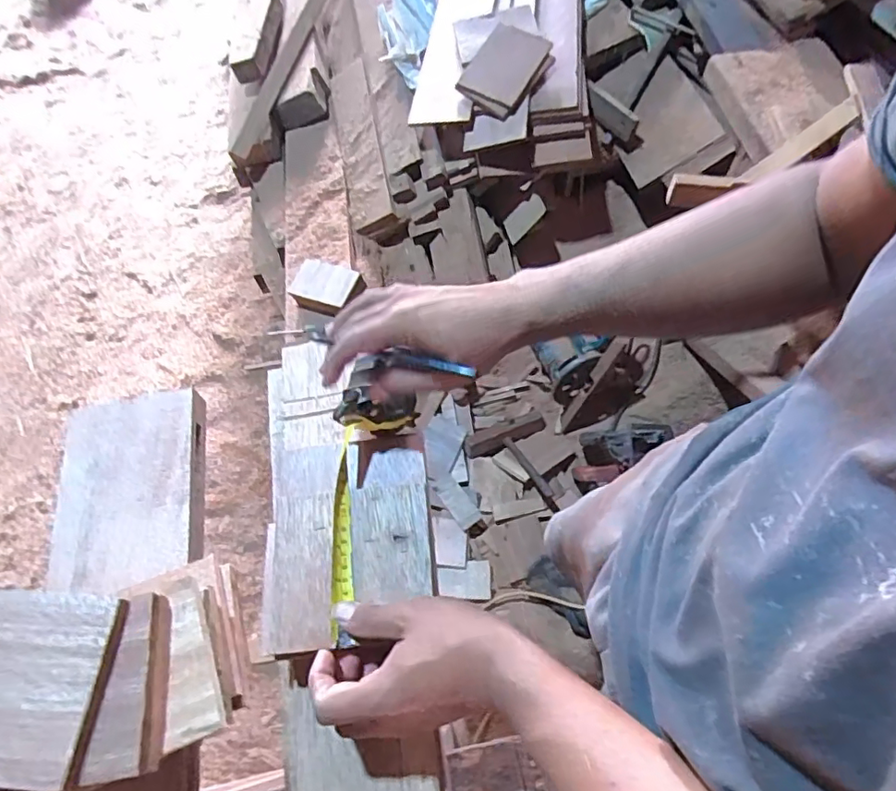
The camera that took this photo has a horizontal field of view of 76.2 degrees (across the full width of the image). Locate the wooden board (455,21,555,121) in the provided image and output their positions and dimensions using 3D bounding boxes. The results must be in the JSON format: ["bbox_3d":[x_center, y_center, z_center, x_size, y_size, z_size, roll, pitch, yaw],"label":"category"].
[{"bbox_3d":[0.117,-0.682,1.198,0.148,0.018,0.189,36,86,10],"label":"wooden board"}]

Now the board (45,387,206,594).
[{"bbox_3d":[-0.312,0.091,0.561,0.129,0.028,0.190,-8,63,-1],"label":"board"}]

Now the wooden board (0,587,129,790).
[{"bbox_3d":[-0.281,0.181,0.363,0.123,0.010,0.108,1,64,4],"label":"wooden board"}]

